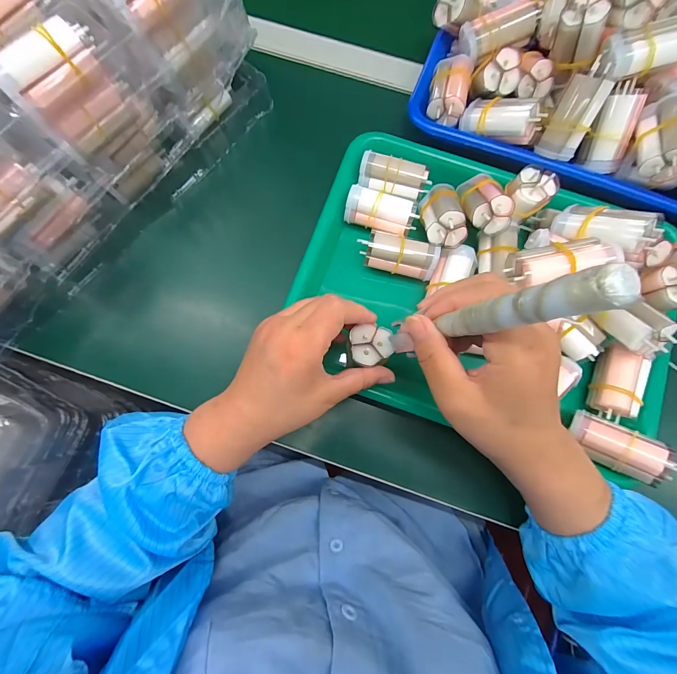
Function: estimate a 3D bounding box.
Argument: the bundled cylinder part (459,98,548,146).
[{"bbox_3d":[0.150,-0.203,0.312,0.069,0.030,0.030,31,78,29],"label":"bundled cylinder part"}]

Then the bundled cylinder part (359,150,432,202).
[{"bbox_3d":[0.054,-0.155,0.325,0.066,0.022,0.026,13,78,2],"label":"bundled cylinder part"}]

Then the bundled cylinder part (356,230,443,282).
[{"bbox_3d":[0.057,-0.079,0.314,0.069,0.032,0.036,16,78,2],"label":"bundled cylinder part"}]

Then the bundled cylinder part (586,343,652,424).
[{"bbox_3d":[0.243,0.040,0.290,0.032,0.033,0.059,15,78,2],"label":"bundled cylinder part"}]

